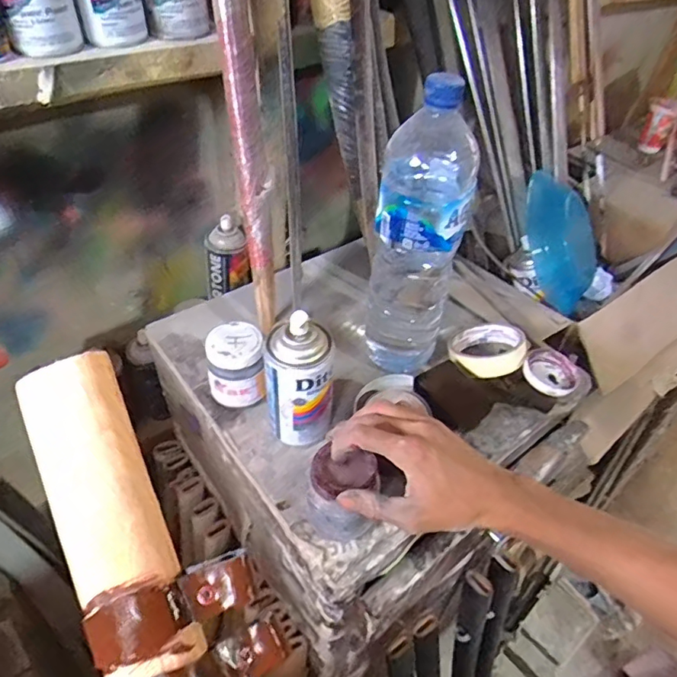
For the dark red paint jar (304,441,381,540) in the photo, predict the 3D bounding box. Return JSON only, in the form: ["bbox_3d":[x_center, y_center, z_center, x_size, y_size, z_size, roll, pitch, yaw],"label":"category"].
[{"bbox_3d":[0.001,0.138,0.459,0.057,0.085,0.054,3,46,-3],"label":"dark red paint jar"}]

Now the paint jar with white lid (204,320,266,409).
[{"bbox_3d":[-0.108,0.033,0.554,0.056,0.085,0.060,3,46,-3],"label":"paint jar with white lid"}]

